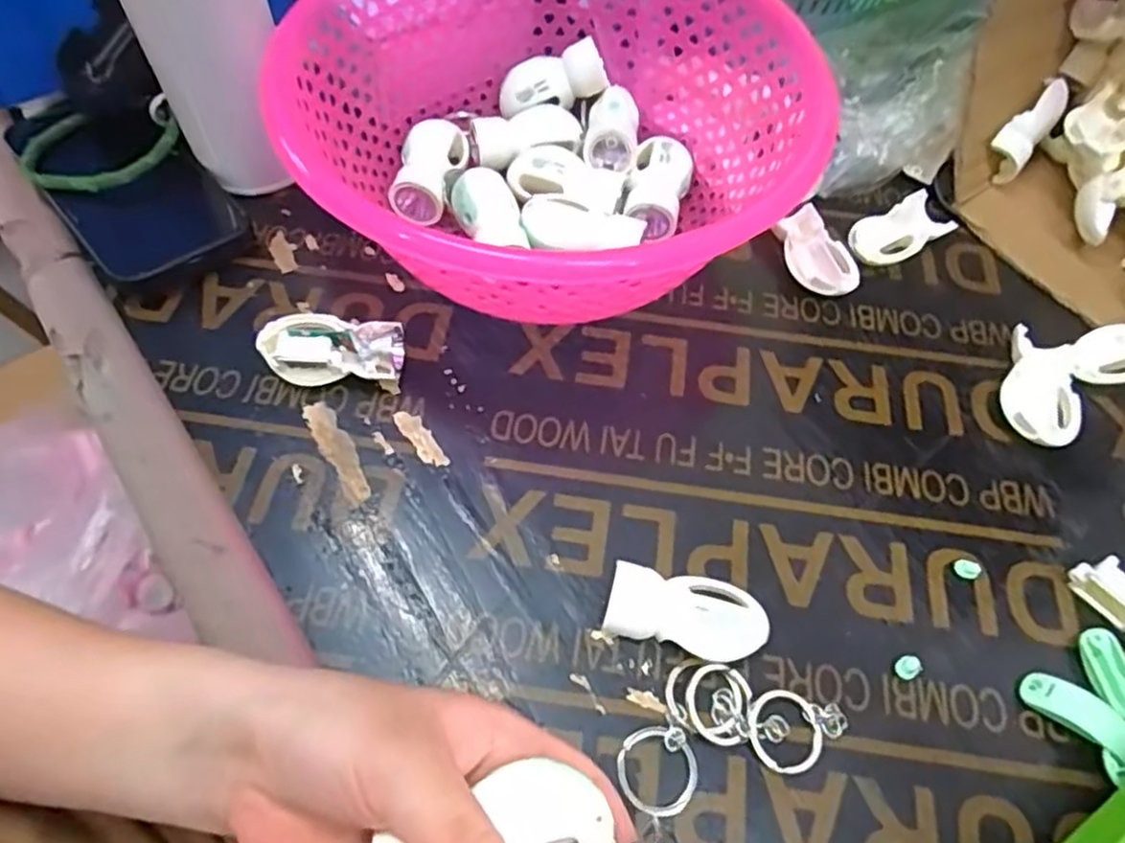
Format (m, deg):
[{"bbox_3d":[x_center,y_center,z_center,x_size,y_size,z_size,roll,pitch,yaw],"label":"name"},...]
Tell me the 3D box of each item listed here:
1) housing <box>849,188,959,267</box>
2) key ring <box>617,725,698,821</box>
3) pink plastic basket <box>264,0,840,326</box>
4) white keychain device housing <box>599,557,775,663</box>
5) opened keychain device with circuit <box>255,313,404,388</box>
[{"bbox_3d":[0.187,-0.105,0.401,0.063,0.016,0.032,-24,63,-17],"label":"housing"},{"bbox_3d":[0.036,0.131,0.266,0.029,0.004,0.030,2,59,-3],"label":"key ring"},{"bbox_3d":[0.004,-0.158,0.382,0.246,0.102,0.245,2,59,-3],"label":"pink plastic basket"},{"bbox_3d":[0.051,0.078,0.291,0.063,0.016,0.030,13,59,4],"label":"white keychain device housing"},{"bbox_3d":[-0.112,-0.036,0.347,0.066,0.023,0.031,-1,59,-4],"label":"opened keychain device with circuit"}]

